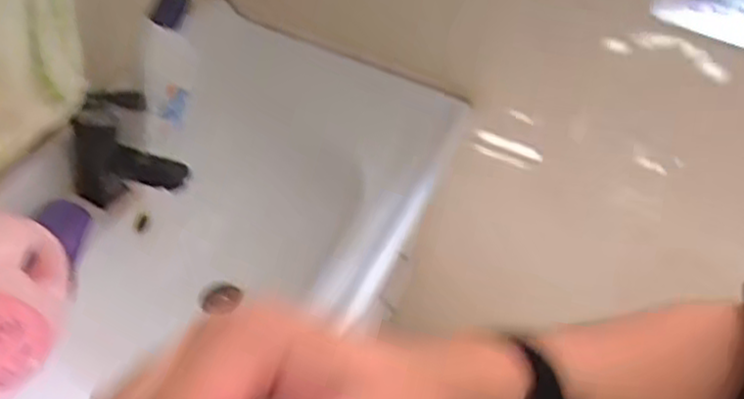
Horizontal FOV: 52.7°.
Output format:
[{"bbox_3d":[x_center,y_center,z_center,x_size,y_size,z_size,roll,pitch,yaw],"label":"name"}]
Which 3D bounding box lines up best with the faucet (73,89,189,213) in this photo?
[{"bbox_3d":[-0.317,-0.050,0.983,0.176,0.168,0.063,15,46,7],"label":"faucet"}]

